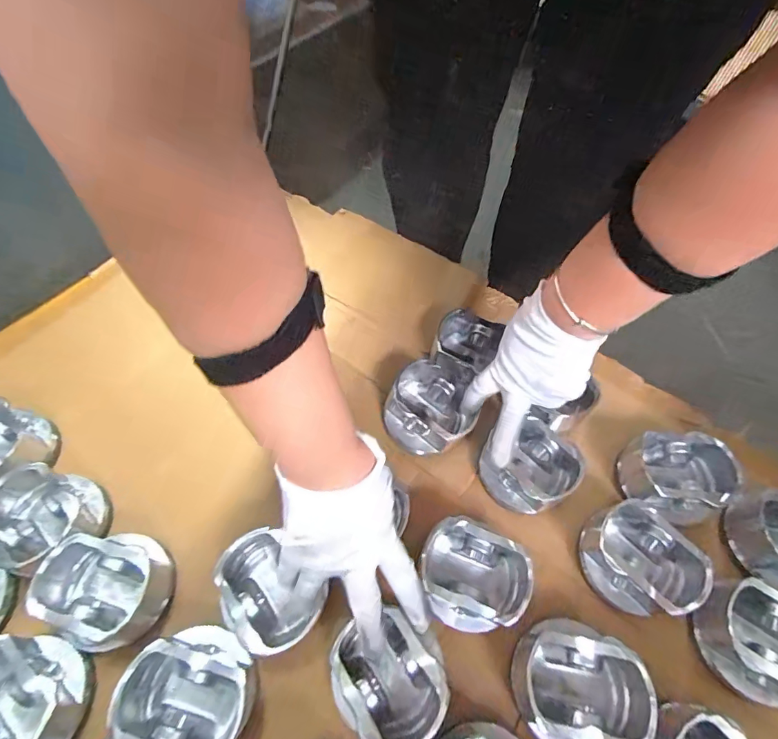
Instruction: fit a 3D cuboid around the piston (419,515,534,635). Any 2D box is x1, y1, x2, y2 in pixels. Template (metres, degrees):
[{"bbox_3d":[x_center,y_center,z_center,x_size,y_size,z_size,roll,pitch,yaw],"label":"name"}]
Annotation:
[{"bbox_3d":[0.073,0.189,0.391,0.091,0.066,0.081,25,61,13],"label":"piston"}]

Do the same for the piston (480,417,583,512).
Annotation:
[{"bbox_3d":[0.149,0.101,0.456,0.090,0.060,0.085,-24,62,-15],"label":"piston"}]

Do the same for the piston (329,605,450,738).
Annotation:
[{"bbox_3d":[0.000,0.247,0.350,0.092,0.057,0.084,1,59,-1],"label":"piston"}]

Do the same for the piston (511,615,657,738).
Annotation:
[{"bbox_3d":[0.154,0.259,0.350,0.089,0.062,0.090,1,59,-1],"label":"piston"}]

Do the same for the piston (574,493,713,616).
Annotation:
[{"bbox_3d":[0.236,0.178,0.401,0.088,0.056,0.101,-32,65,-19],"label":"piston"}]

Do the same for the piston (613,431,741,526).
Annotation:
[{"bbox_3d":[0.293,0.110,0.438,0.097,0.066,0.075,12,59,6],"label":"piston"}]

